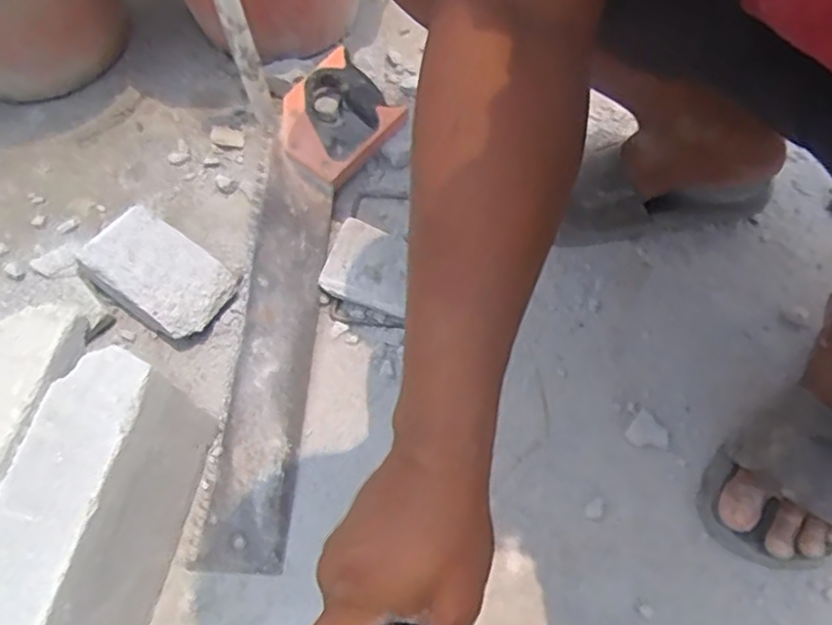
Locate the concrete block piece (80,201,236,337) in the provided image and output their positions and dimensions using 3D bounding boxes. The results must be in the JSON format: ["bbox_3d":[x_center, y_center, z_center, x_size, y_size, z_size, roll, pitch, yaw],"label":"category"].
[{"bbox_3d":[-0.230,-0.033,0.590,0.123,0.049,0.080,30,66,15],"label":"concrete block piece"}]

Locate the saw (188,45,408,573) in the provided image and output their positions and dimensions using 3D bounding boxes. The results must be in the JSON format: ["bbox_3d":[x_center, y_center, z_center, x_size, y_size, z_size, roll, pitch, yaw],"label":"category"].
[{"bbox_3d":[-0.105,-0.039,0.604,0.116,0.040,0.518,7,62,4],"label":"saw"}]

